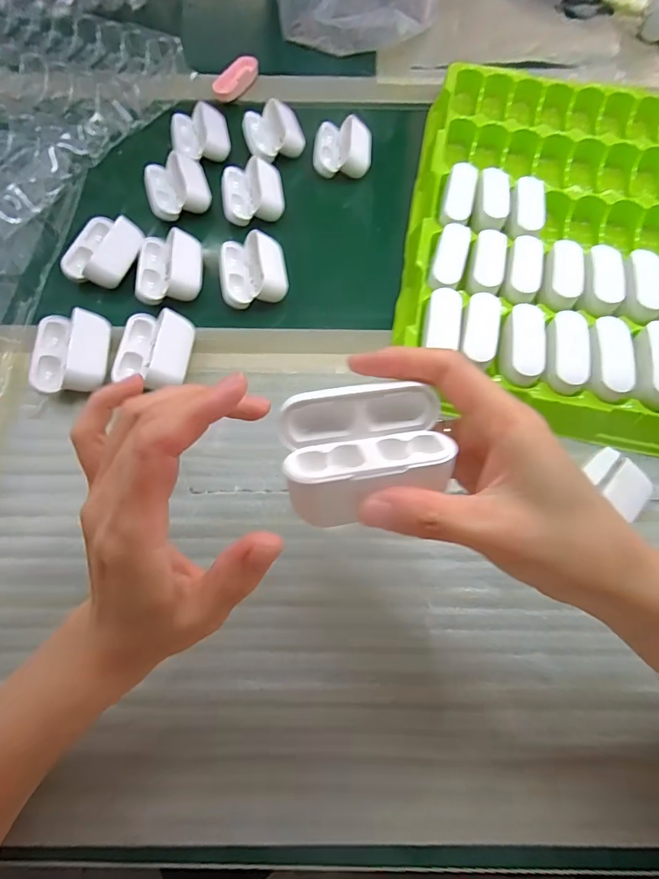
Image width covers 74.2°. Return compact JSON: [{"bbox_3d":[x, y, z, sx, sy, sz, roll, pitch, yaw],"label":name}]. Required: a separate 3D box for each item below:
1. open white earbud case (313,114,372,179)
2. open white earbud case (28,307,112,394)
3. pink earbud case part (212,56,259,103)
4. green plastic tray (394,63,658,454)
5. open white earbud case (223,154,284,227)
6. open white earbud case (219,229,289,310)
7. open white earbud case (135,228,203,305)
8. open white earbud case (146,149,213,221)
[{"bbox_3d":[0.013,-0.290,0.432,0.056,0.027,0.059,1,68,0],"label":"open white earbud case"},{"bbox_3d":[-0.195,-0.065,0.331,0.051,0.031,0.072,-6,68,-3],"label":"open white earbud case"},{"bbox_3d":[-0.102,-0.393,0.476,0.029,0.011,0.069,36,72,13],"label":"pink earbud case part"},{"bbox_3d":[0.369,-0.174,0.373,0.588,0.041,0.432,10,68,3],"label":"green plastic tray"},{"bbox_3d":[-0.072,-0.235,0.411,0.056,0.027,0.065,-8,68,-4],"label":"open white earbud case"},{"bbox_3d":[-0.065,-0.144,0.373,0.055,0.029,0.063,-9,68,-5],"label":"open white earbud case"},{"bbox_3d":[-0.137,-0.149,0.373,0.052,0.029,0.071,-5,68,-3],"label":"open white earbud case"},{"bbox_3d":[-0.144,-0.241,0.409,0.055,0.025,0.066,-19,69,-8],"label":"open white earbud case"}]

